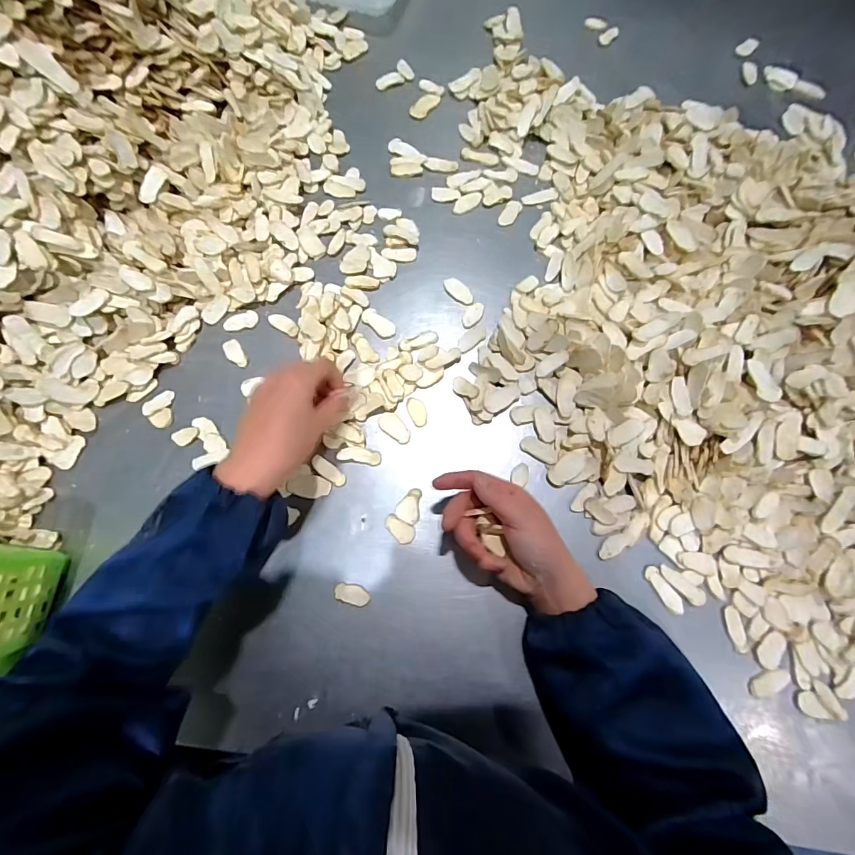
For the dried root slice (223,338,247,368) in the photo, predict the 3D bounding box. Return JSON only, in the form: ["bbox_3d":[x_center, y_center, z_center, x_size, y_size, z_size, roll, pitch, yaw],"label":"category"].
[{"bbox_3d":[-0.216,-0.083,0.476,0.018,0.004,0.038,-29,77,-6],"label":"dried root slice"}]

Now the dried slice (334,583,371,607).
[{"bbox_3d":[-0.072,0.160,0.410,0.034,0.004,0.018,16,76,5],"label":"dried slice"}]

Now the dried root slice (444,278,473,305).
[{"bbox_3d":[0.036,-0.157,0.492,0.019,0.004,0.041,-42,79,-9],"label":"dried root slice"}]

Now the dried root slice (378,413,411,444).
[{"bbox_3d":[-0.034,0.000,0.448,0.039,0.004,0.021,43,80,11],"label":"dried root slice"}]

